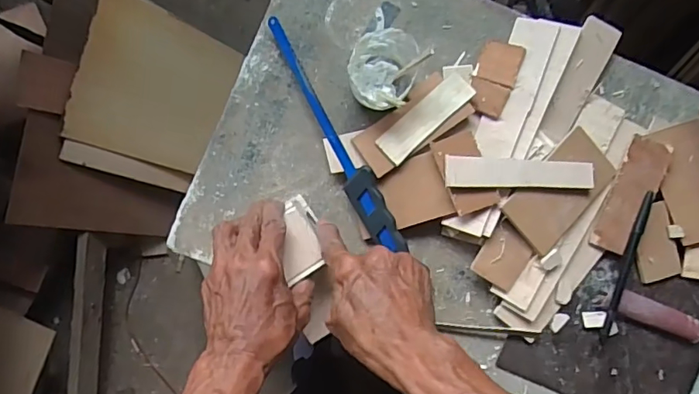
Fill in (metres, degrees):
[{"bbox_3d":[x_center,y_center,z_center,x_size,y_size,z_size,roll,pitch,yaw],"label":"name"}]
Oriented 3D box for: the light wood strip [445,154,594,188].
[{"bbox_3d":[0.154,-0.023,0.468,0.135,0.007,0.028,1,83,-5],"label":"light wood strip"}]

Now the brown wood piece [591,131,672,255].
[{"bbox_3d":[0.263,-0.001,0.482,0.036,0.010,0.107,24,89,-1],"label":"brown wood piece"}]

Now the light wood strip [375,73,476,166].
[{"bbox_3d":[0.070,-0.075,0.483,0.100,0.006,0.032,-43,80,-1],"label":"light wood strip"}]

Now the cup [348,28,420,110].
[{"bbox_3d":[0.032,-0.114,0.476,0.060,0.055,0.065,0,89,-2],"label":"cup"}]

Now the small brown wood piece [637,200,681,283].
[{"bbox_3d":[0.292,0.044,0.494,0.037,0.010,0.072,-13,89,-2],"label":"small brown wood piece"}]

